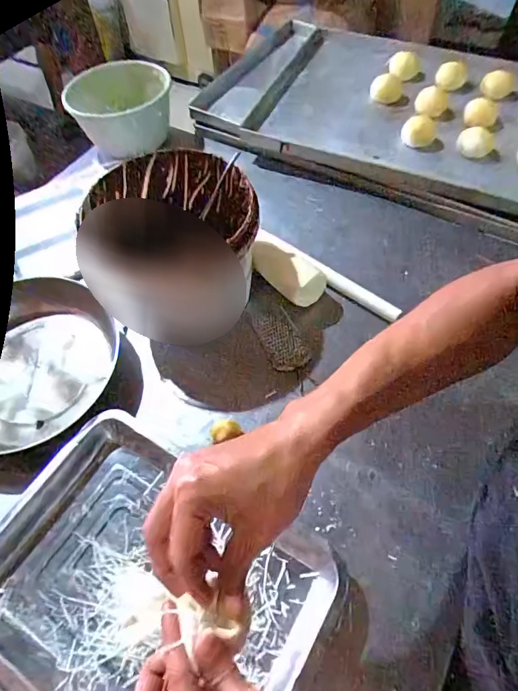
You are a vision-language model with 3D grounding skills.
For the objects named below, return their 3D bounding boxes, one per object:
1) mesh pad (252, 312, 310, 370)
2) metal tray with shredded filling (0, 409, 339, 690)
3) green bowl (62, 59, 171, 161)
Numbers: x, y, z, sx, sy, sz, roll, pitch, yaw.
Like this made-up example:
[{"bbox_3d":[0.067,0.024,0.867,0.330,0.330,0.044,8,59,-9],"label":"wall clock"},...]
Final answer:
[{"bbox_3d":[0.030,-0.011,0.602,0.058,0.013,0.093,-24,61,-12],"label":"mesh pad"},{"bbox_3d":[-0.112,0.249,0.439,0.345,0.044,0.259,26,64,17],"label":"metal tray with shredded filling"},{"bbox_3d":[-0.260,-0.445,0.806,0.188,0.108,0.179,-1,59,2],"label":"green bowl"}]

